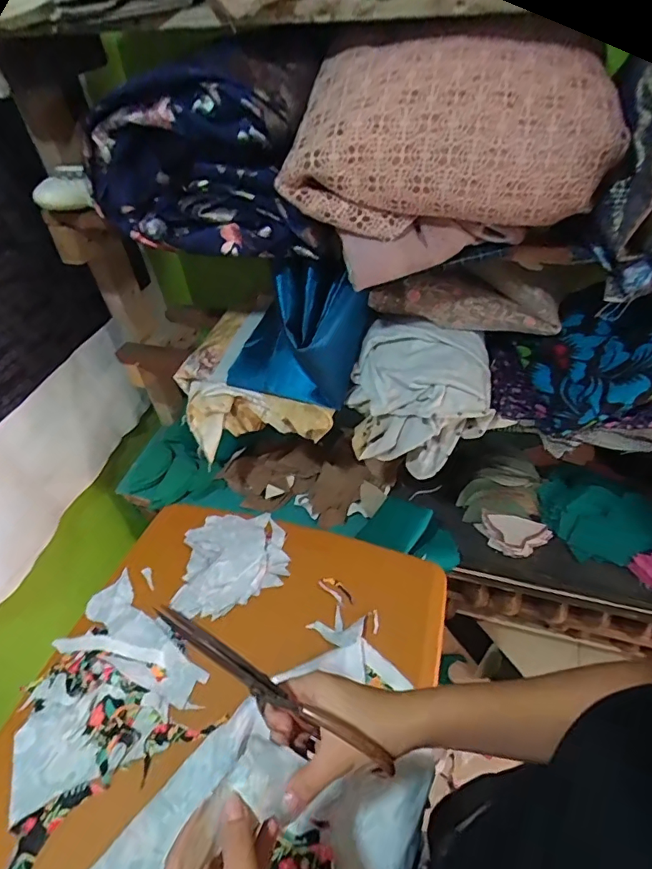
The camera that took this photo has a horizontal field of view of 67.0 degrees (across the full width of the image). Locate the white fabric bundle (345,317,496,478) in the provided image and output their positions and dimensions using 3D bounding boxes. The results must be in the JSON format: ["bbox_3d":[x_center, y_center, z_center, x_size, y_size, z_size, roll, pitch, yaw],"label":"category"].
[{"bbox_3d":[0.132,-0.054,0.691,0.187,0.159,0.133,10,46,15],"label":"white fabric bundle"}]

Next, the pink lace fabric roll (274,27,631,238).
[{"bbox_3d":[0.125,-0.315,0.511,0.299,0.145,0.181,6,45,12],"label":"pink lace fabric roll"}]

